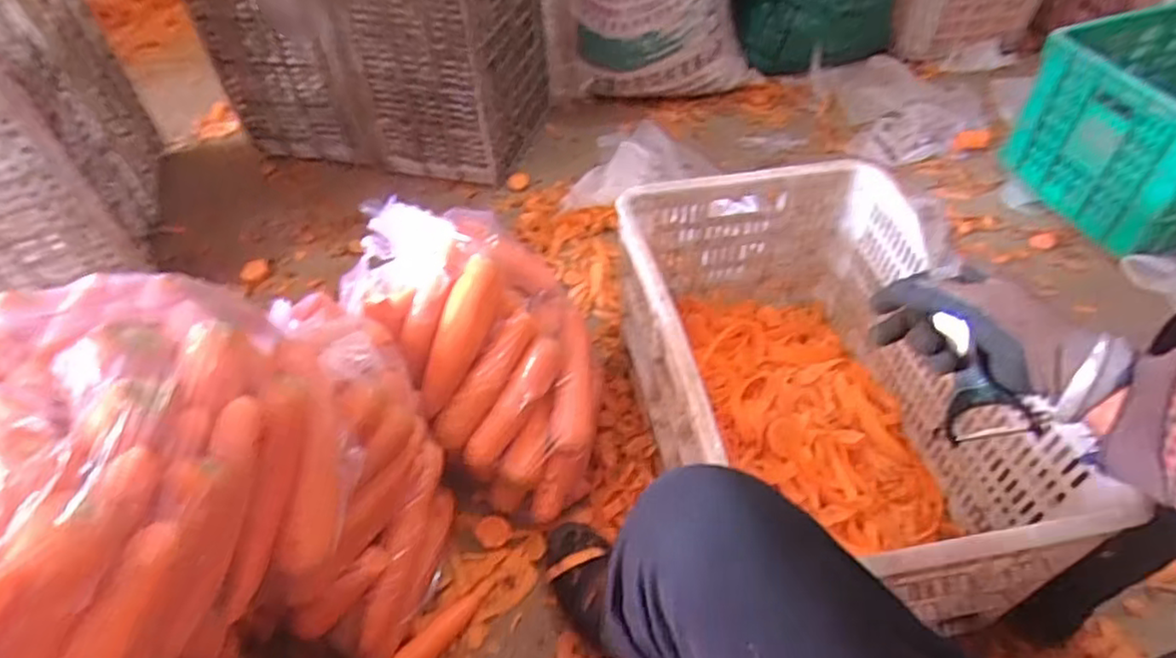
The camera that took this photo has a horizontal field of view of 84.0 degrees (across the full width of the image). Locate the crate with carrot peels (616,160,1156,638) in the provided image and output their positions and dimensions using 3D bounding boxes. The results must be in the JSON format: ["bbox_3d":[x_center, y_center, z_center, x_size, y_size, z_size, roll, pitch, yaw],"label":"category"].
[{"bbox_3d":[0.255,0.069,0.793,0.349,0.275,0.503,-8,48,-6],"label":"crate with carrot peels"}]

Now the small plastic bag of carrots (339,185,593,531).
[{"bbox_3d":[-0.118,0.021,0.813,0.224,0.255,0.334,-33,55,-25],"label":"small plastic bag of carrots"}]

